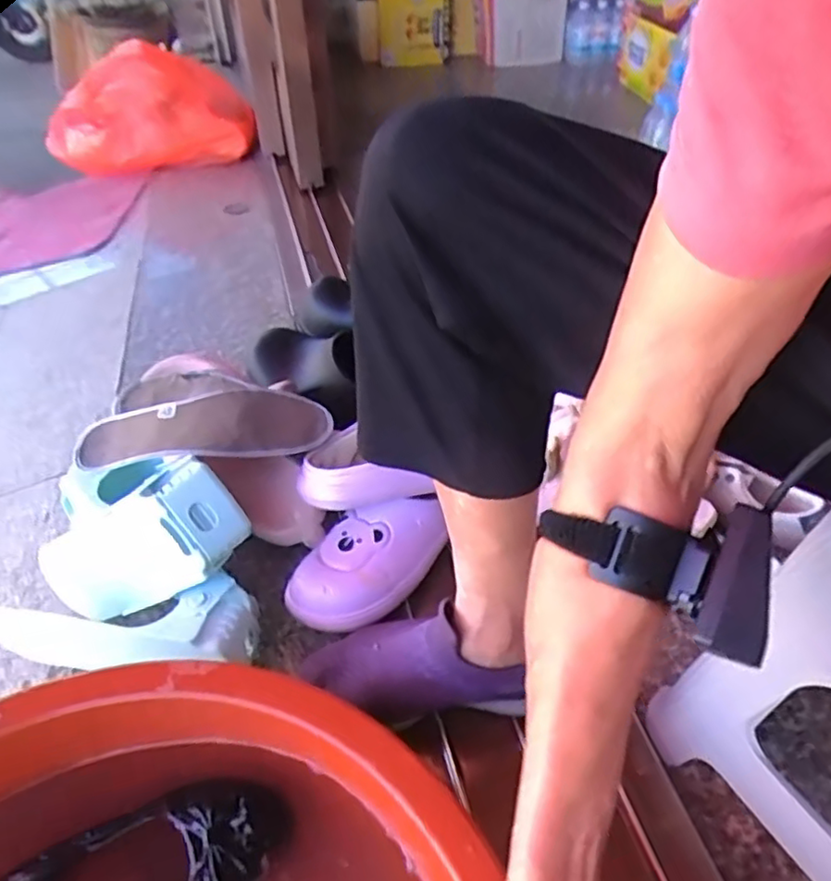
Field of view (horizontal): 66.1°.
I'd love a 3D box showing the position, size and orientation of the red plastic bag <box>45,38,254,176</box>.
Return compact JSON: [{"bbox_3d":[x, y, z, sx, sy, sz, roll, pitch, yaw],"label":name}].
[{"bbox_3d":[-0.617,-0.763,1.456,0.456,0.247,0.192,-14,44,-13],"label":"red plastic bag"}]

